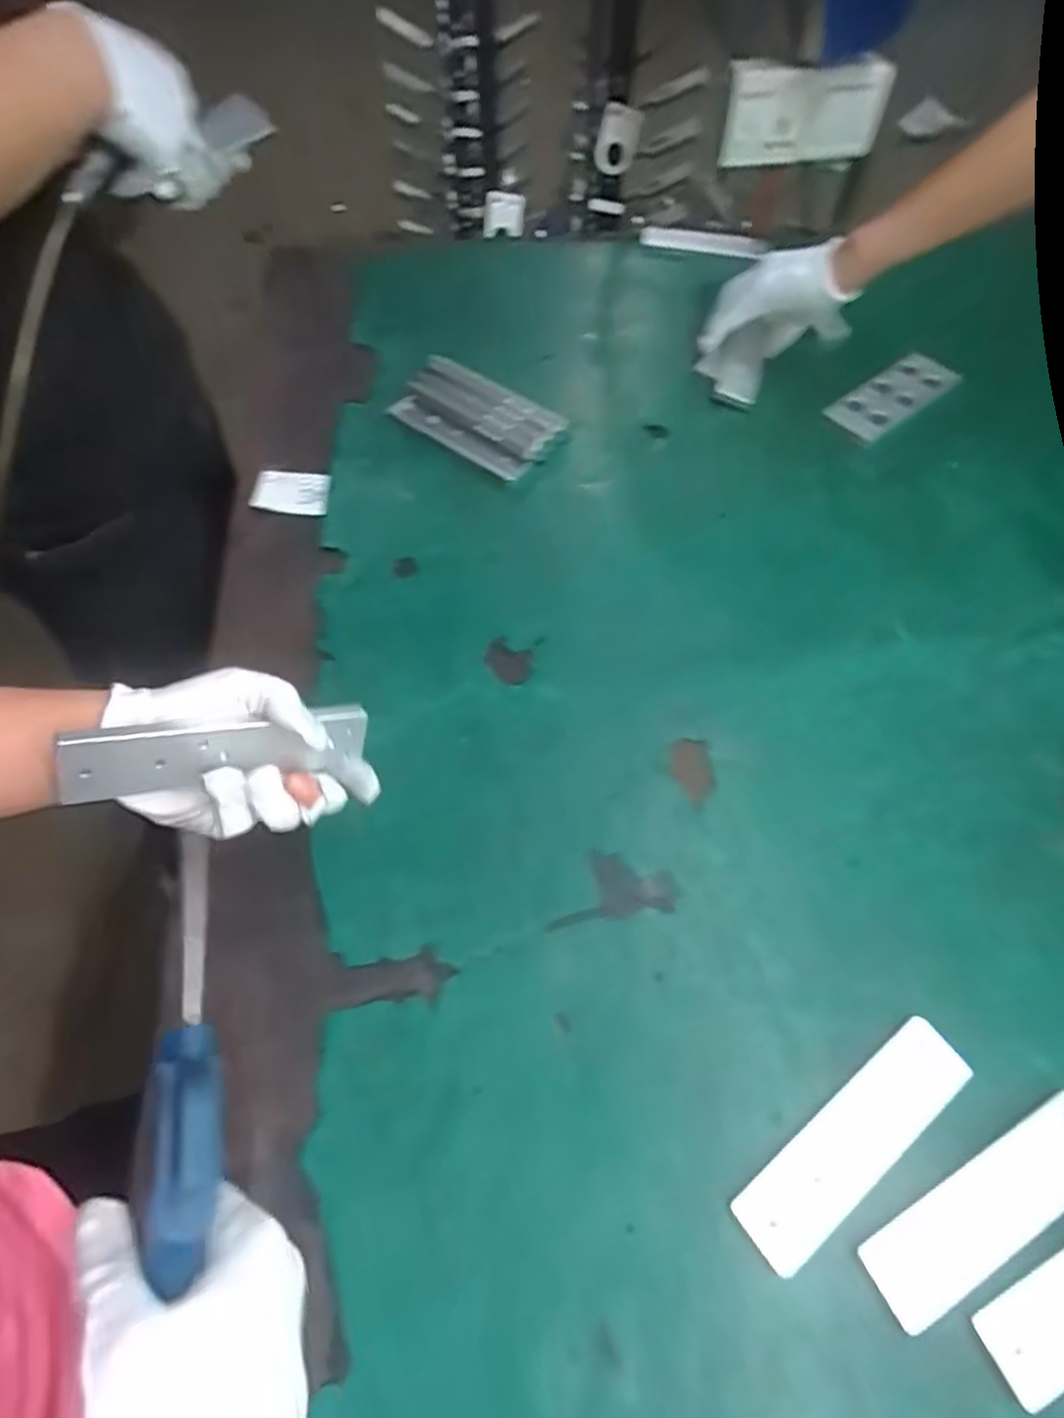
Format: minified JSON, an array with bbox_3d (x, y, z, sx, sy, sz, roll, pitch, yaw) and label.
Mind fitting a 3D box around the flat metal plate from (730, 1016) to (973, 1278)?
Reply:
[{"bbox_3d":[0.178,0.236,0.395,0.155,0.005,0.041,-32,63,-19],"label":"flat metal plate"}]

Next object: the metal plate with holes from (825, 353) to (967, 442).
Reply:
[{"bbox_3d":[0.377,-0.328,0.750,0.158,0.007,0.061,-34,74,-16],"label":"metal plate with holes"}]

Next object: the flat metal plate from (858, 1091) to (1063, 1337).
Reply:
[{"bbox_3d":[0.244,0.262,0.378,0.154,0.004,0.041,-24,61,-15],"label":"flat metal plate"}]

